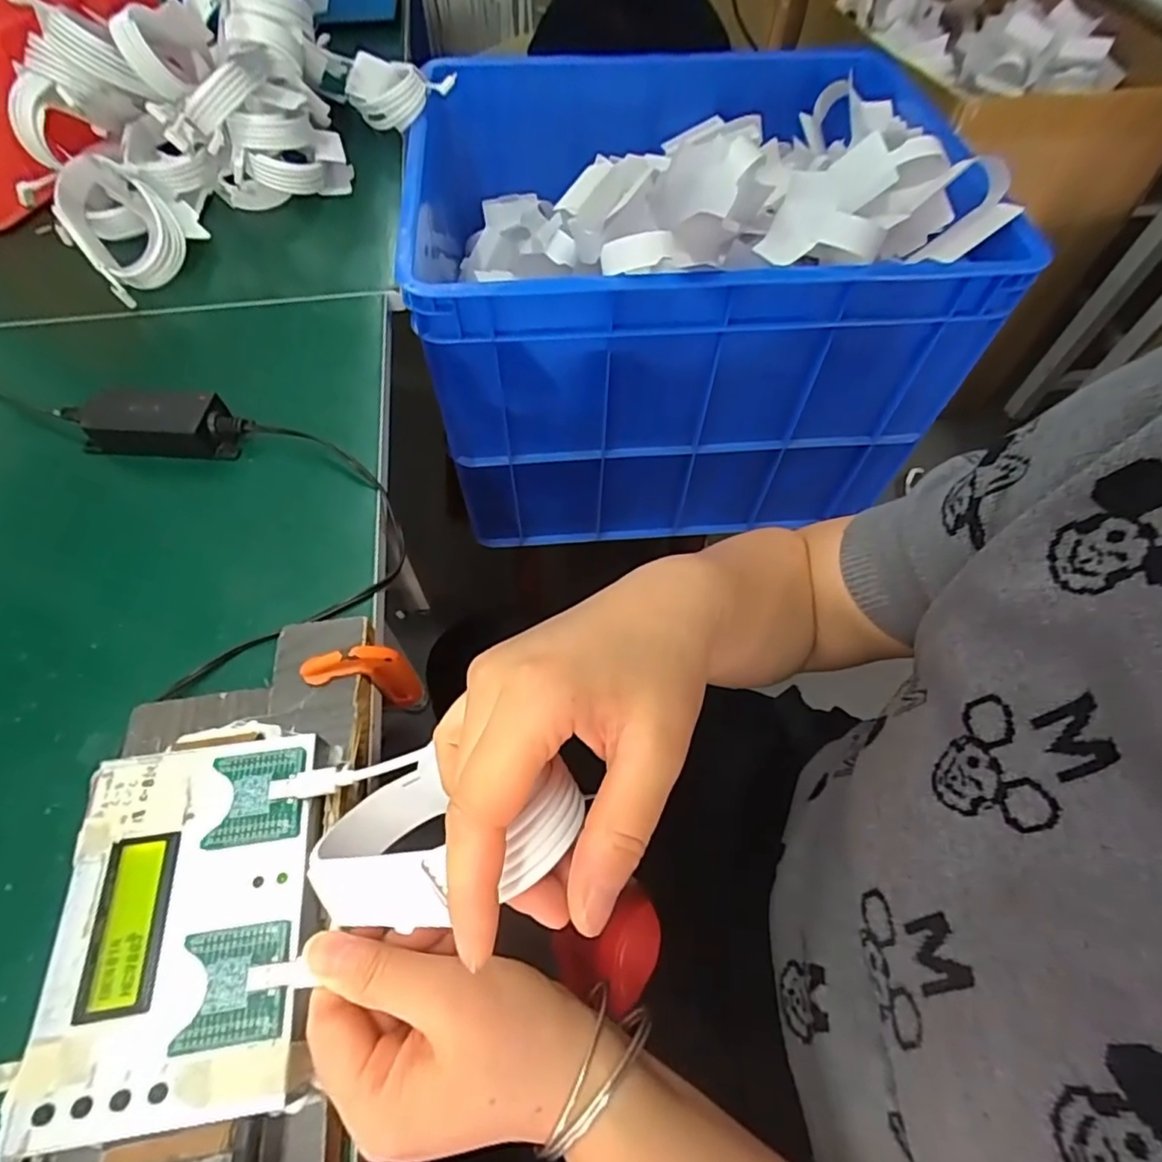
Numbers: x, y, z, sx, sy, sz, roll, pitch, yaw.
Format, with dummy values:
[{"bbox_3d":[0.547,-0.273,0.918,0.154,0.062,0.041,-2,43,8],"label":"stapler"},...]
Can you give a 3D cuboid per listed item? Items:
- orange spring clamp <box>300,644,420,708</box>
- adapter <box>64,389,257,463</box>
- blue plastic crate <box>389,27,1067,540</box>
[{"bbox_3d":[-0.125,0.061,0.354,0.056,0.078,0.014,-12,56,-7],"label":"orange spring clamp"},{"bbox_3d":[-0.300,-0.112,0.431,0.111,0.039,0.035,1,56,2],"label":"adapter"},{"bbox_3d":[0.109,-0.354,0.773,0.554,0.415,0.469,-4,56,-1],"label":"blue plastic crate"}]

